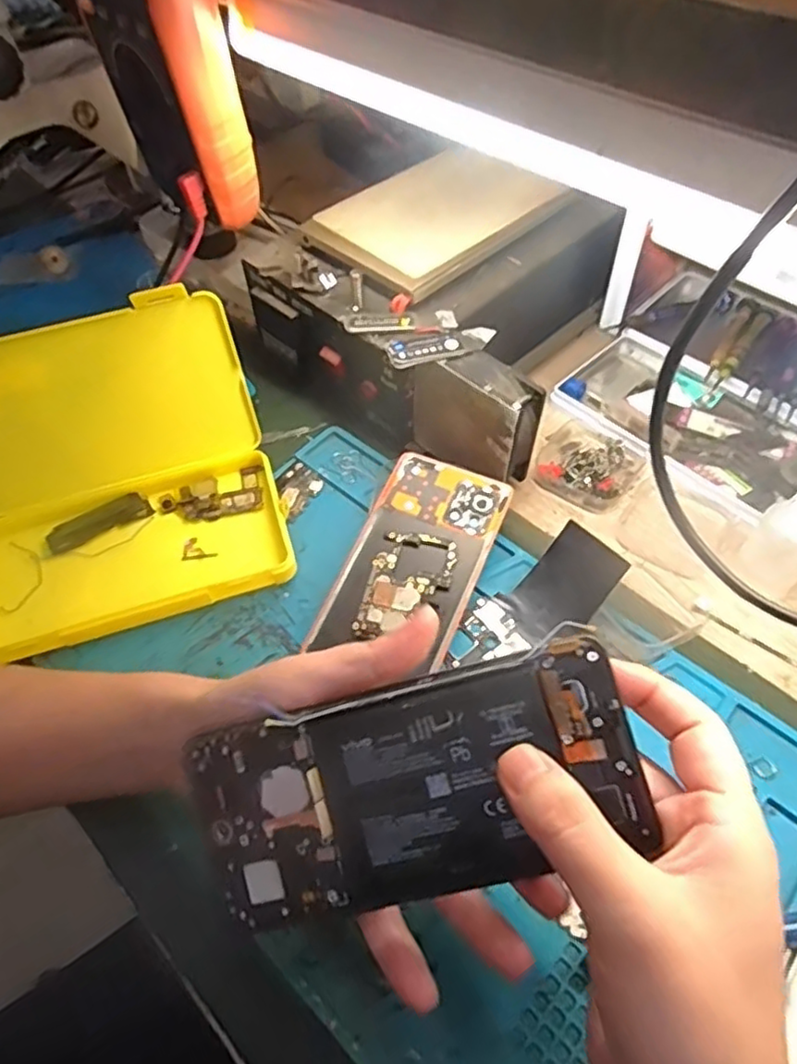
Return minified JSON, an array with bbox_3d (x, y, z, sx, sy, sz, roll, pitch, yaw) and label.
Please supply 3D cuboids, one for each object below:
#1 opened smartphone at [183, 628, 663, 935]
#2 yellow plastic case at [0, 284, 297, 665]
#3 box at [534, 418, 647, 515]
[{"bbox_3d":[0.004,0.094,0.239,0.160,0.008,0.074,-19,83,10],"label":"opened smartphone"},{"bbox_3d":[-0.179,-0.032,0.393,0.199,0.105,0.162,-18,55,-11],"label":"yellow plastic case"},{"bbox_3d":[0.130,-0.048,0.447,0.065,0.017,0.062,34,62,25],"label":"box"}]

